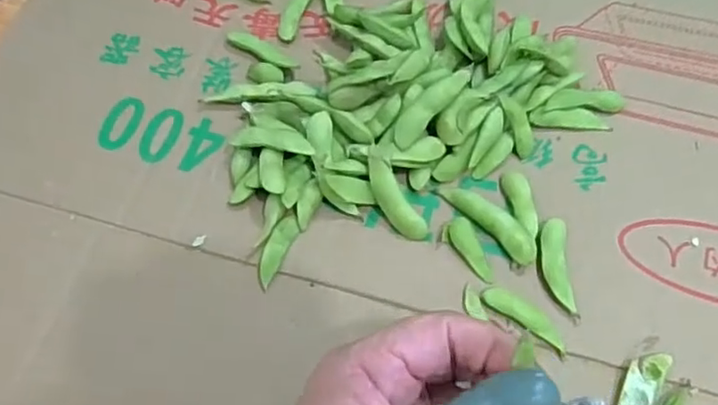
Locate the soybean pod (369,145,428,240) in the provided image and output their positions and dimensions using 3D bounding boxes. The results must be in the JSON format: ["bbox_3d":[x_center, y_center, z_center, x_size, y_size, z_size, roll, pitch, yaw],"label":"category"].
[{"bbox_3d":[0.017,-0.004,0.303,0.015,0.007,0.051,-26,88,-12],"label":"soybean pod"}]

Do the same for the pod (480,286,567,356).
[{"bbox_3d":[0.079,0.054,0.285,0.044,0.005,0.012,32,68,14],"label":"pod"}]

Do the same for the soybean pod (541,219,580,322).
[{"bbox_3d":[0.097,0.032,0.295,0.014,0.006,0.049,1,64,0],"label":"soybean pod"}]

